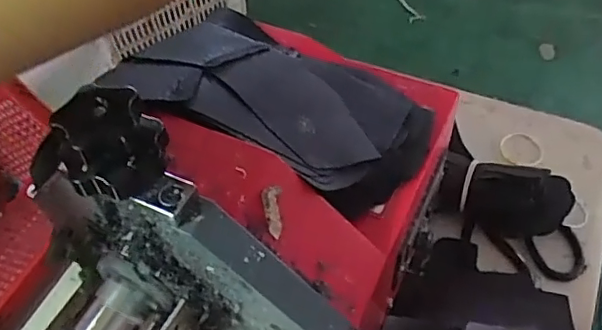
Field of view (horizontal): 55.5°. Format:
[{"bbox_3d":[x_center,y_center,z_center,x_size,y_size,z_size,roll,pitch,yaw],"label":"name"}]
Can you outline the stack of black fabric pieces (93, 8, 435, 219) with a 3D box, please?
[{"bbox_3d":[-0.013,-0.047,0.398,0.204,0.050,0.160,31,40,2],"label":"stack of black fabric pieces"}]

